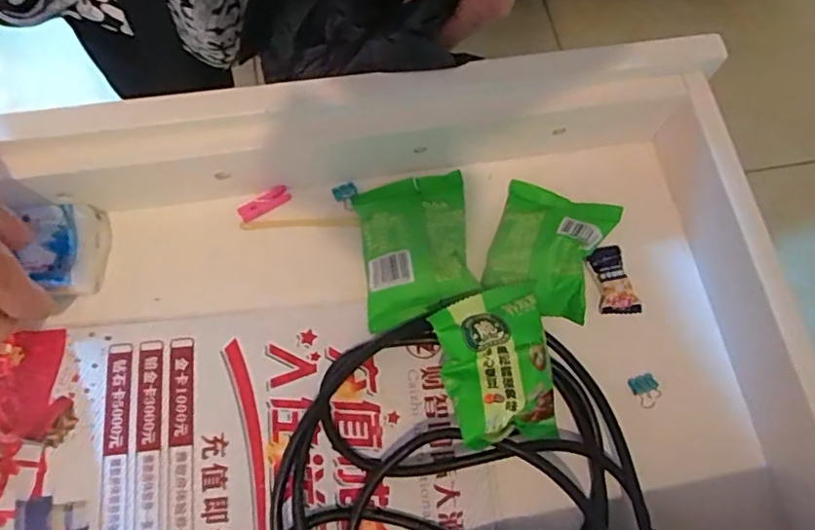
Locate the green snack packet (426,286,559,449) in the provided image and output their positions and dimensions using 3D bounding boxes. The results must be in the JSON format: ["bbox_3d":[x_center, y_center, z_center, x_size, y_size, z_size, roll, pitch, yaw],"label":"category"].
[{"bbox_3d":[0.050,0.056,0.341,0.069,0.024,0.087,-4,78,-16],"label":"green snack packet"}]

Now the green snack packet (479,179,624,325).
[{"bbox_3d":[0.089,-0.013,0.381,0.067,0.029,0.083,24,69,6],"label":"green snack packet"}]

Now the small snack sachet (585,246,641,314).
[{"bbox_3d":[0.134,0.010,0.392,0.024,0.011,0.047,-11,70,-7],"label":"small snack sachet"}]

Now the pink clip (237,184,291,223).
[{"bbox_3d":[-0.097,-0.042,0.402,0.035,0.006,0.014,-36,74,-15],"label":"pink clip"}]

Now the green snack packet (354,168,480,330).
[{"bbox_3d":[0.005,-0.012,0.386,0.069,0.026,0.094,-7,71,-5],"label":"green snack packet"}]

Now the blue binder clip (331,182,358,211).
[{"bbox_3d":[-0.041,-0.047,0.408,0.016,0.006,0.018,-22,73,-10],"label":"blue binder clip"}]

